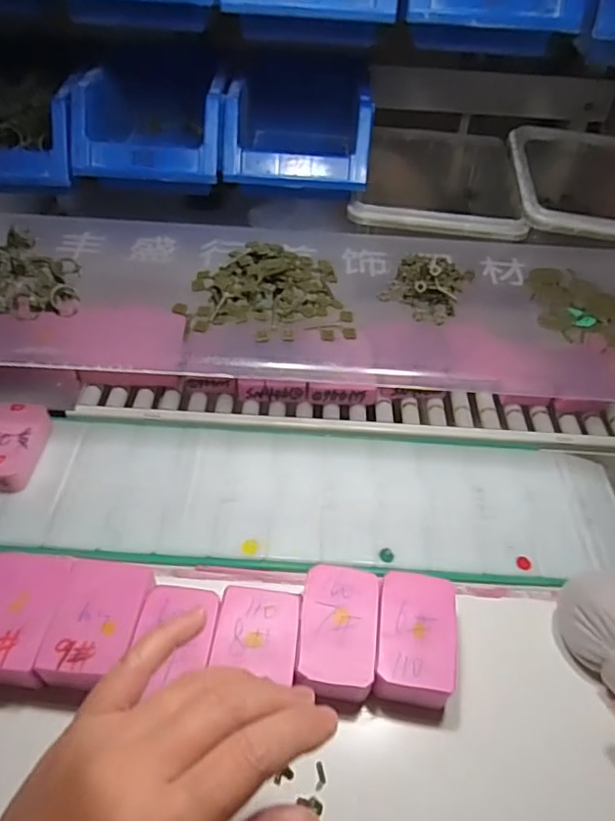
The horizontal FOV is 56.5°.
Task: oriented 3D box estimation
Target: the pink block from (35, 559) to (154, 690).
[{"bbox_3d":[-0.125,0.130,0.344,0.050,0.026,0.073,6,48,1],"label":"pink block"}]

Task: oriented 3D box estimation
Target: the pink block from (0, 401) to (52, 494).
[{"bbox_3d":[-0.226,0.028,0.430,0.048,0.023,0.074,6,48,1],"label":"pink block"}]

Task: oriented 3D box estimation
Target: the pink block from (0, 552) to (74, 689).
[{"bbox_3d":[-0.176,0.124,0.347,0.052,0.026,0.071,5,48,-1],"label":"pink block"}]

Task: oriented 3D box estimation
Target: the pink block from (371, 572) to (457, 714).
[{"bbox_3d":[0.065,0.140,0.350,0.046,0.027,0.073,9,48,3],"label":"pink block"}]

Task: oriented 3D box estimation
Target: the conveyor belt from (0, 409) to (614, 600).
[{"bbox_3d":[-0.152,0.046,0.423,0.790,0.024,0.144,4,48,-1],"label":"conveyor belt"}]

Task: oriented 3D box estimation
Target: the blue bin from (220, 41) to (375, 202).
[{"bbox_3d":[-0.006,-0.267,0.538,0.124,0.079,0.185,4,48,0],"label":"blue bin"}]

